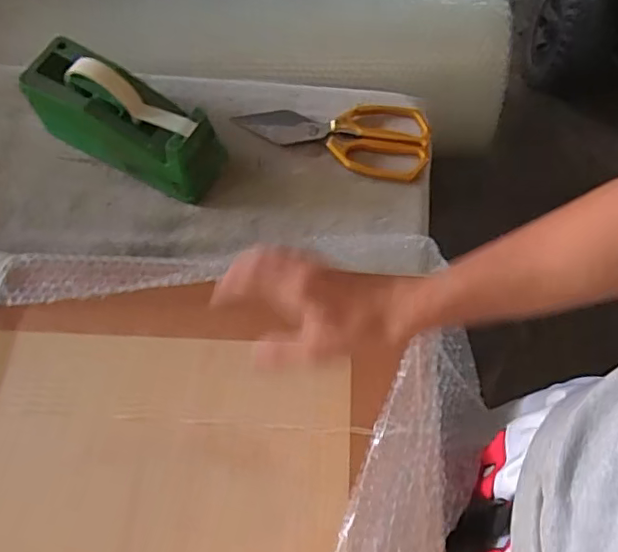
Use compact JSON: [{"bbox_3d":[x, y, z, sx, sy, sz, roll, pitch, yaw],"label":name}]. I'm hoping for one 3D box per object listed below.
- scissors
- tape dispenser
[{"bbox_3d":[0.030,-0.174,0.662,0.223,0.012,0.096,15,68,7],"label":"scissors"},{"bbox_3d":[-0.196,-0.165,0.594,0.215,0.105,0.080,29,70,11],"label":"tape dispenser"}]

